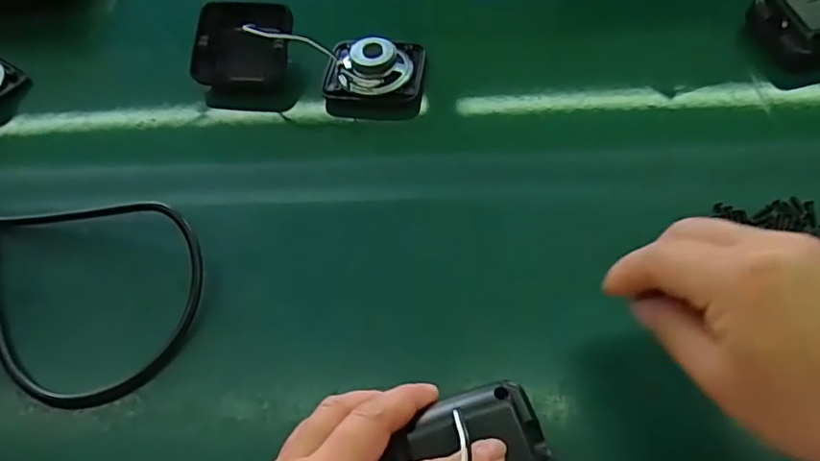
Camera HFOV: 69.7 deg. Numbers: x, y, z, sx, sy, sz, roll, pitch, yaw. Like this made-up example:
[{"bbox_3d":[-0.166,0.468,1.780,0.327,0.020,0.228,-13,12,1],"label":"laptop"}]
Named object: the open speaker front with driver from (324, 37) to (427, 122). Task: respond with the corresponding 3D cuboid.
[{"bbox_3d":[-0.026,-0.119,0.440,0.073,0.040,0.059,1,57,5],"label":"open speaker front with driver"}]

